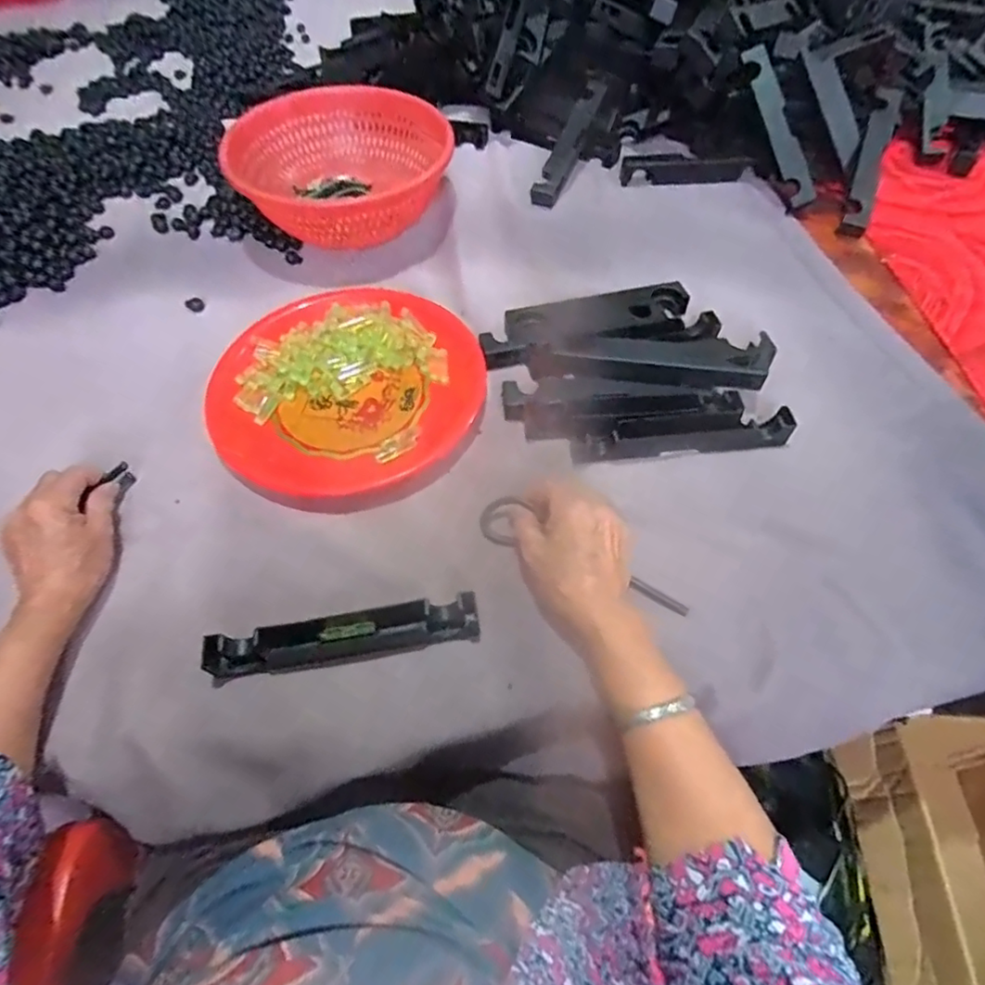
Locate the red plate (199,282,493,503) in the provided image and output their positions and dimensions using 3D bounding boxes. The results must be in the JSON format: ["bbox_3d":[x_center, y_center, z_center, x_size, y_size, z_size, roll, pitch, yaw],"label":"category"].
[{"bbox_3d":[-0.142,-0.109,0.576,0.253,0.024,0.244,0,57,1],"label":"red plate"}]

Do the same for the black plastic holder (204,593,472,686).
[{"bbox_3d":[-0.108,0.106,0.431,0.194,0.024,0.030,-7,57,-4],"label":"black plastic holder"}]

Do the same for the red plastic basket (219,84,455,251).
[{"bbox_3d":[-0.177,-0.387,0.717,0.226,0.106,0.208,0,57,1],"label":"red plastic basket"}]

